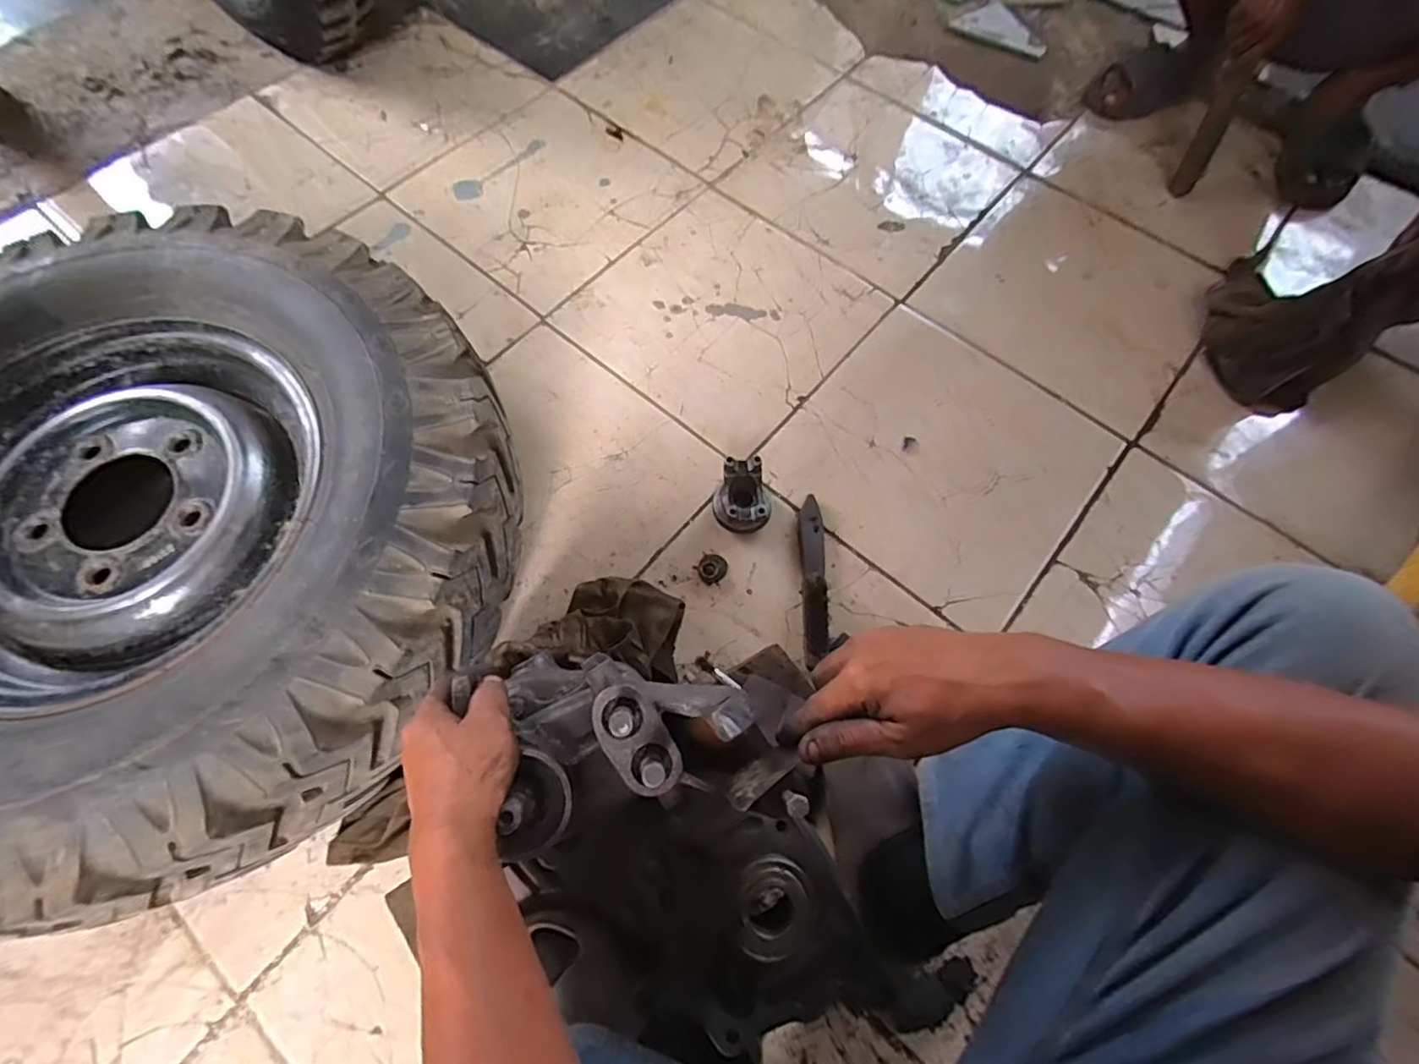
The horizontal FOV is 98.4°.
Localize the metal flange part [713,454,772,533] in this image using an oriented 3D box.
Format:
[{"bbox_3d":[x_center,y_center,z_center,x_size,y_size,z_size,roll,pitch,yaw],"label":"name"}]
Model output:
[{"bbox_3d":[0.043,-0.044,0.795,0.074,0.068,0.079,0,67,-1],"label":"metal flange part"}]

